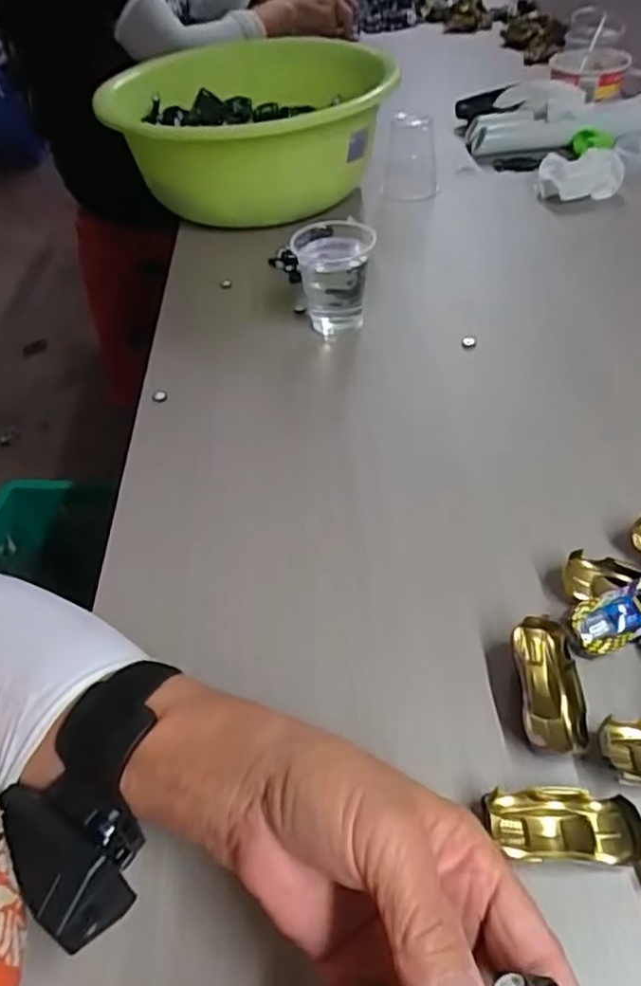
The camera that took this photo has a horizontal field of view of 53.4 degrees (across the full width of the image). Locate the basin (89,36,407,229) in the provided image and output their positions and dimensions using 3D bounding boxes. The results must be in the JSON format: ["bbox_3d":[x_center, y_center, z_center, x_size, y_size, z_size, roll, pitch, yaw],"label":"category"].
[{"bbox_3d":[-0.067,-0.381,0.687,0.291,0.116,0.260,-22,50,-13],"label":"basin"}]

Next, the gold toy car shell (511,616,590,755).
[{"bbox_3d":[0.110,0.092,0.307,0.031,0.022,0.060,-3,48,4],"label":"gold toy car shell"}]

